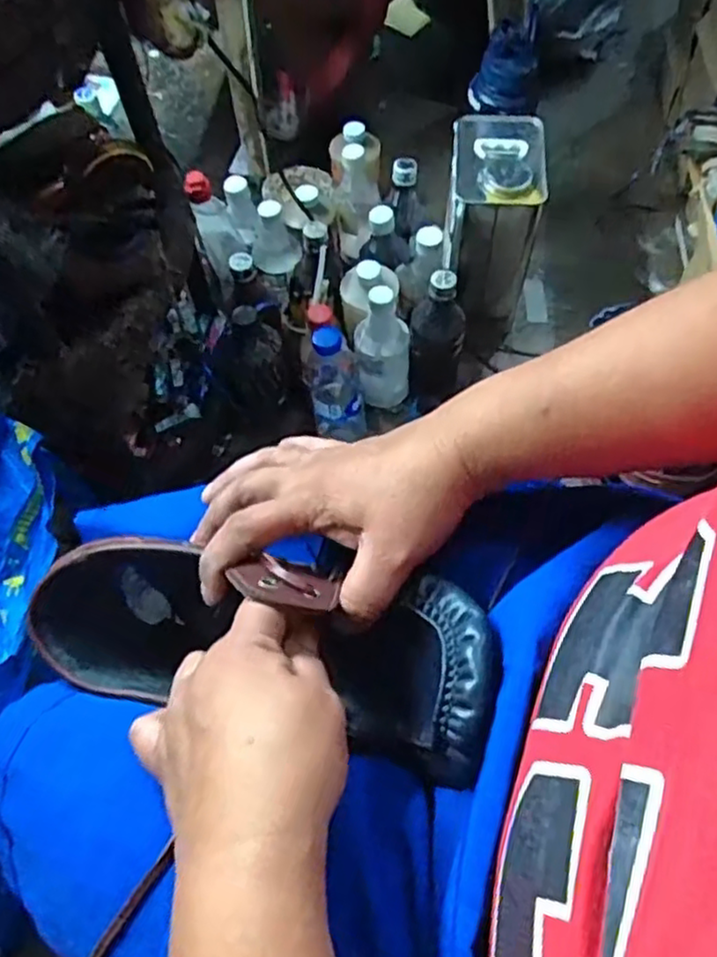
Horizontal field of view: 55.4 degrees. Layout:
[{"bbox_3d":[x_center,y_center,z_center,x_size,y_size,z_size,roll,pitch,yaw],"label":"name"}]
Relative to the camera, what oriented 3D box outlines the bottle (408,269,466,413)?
[{"bbox_3d":[0.098,-0.164,0.872,0.067,0.206,0.068,8,63,6],"label":"bottle"}]

